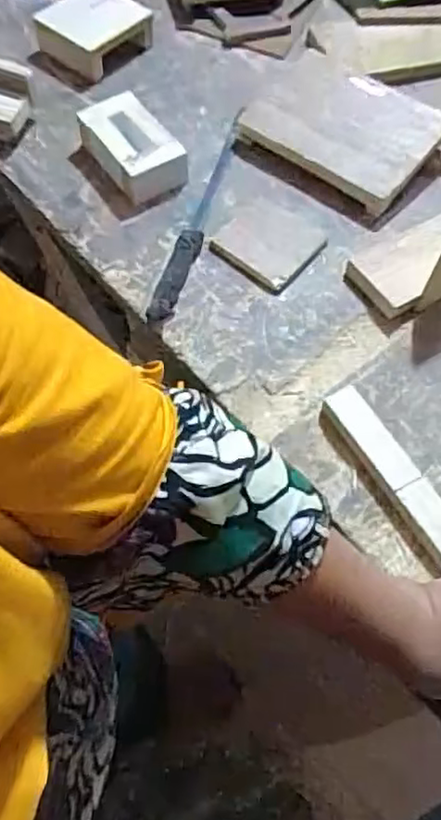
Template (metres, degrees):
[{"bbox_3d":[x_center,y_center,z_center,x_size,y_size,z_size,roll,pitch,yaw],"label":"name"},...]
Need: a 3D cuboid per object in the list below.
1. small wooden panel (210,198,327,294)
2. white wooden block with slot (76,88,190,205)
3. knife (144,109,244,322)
[{"bbox_3d":[0.043,-0.160,0.632,0.092,0.008,0.081,37,67,15],"label":"small wooden panel"},{"bbox_3d":[-0.089,-0.264,0.662,0.068,0.041,0.112,-33,69,-18],"label":"white wooden block with slot"},{"bbox_3d":[-0.017,-0.195,0.643,0.023,0.017,0.271,16,63,5],"label":"knife"}]

